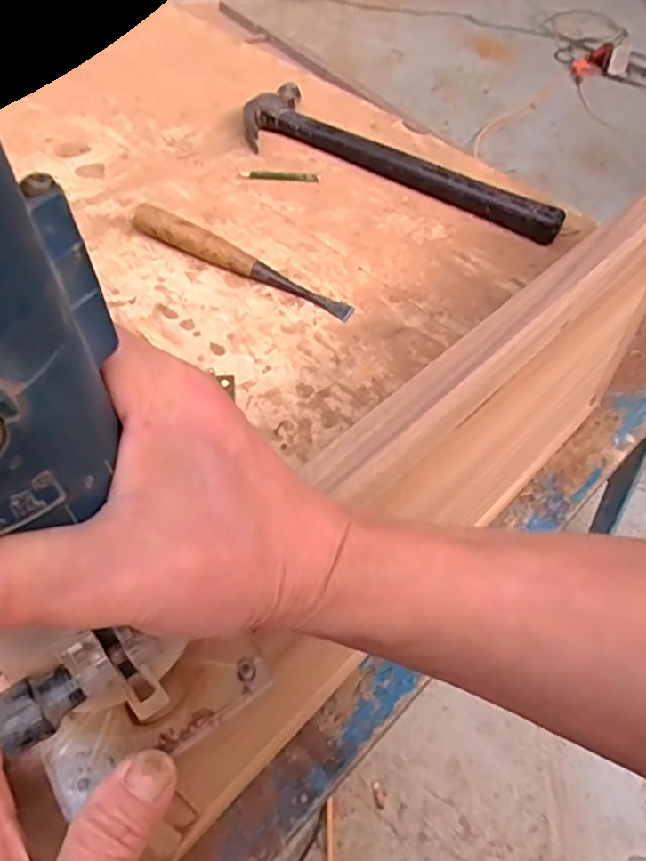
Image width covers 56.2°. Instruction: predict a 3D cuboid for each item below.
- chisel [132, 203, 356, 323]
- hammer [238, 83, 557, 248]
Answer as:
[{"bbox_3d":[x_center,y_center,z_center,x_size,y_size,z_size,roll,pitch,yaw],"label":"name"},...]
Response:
[{"bbox_3d":[-0.080,-0.164,0.585,0.238,0.031,0.021,24,54,13],"label":"chisel"},{"bbox_3d":[0.089,-0.314,0.706,0.396,0.035,0.113,29,58,14],"label":"hammer"}]

